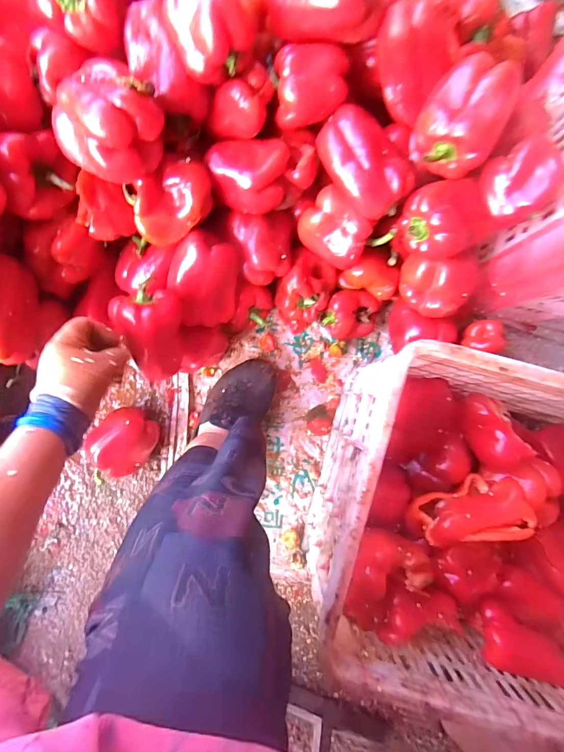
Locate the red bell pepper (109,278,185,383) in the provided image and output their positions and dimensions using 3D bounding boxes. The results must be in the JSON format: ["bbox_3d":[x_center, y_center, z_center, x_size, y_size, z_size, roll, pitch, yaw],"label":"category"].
[{"bbox_3d":[-0.172,-0.066,0.548,0.083,0.113,0.100,27,43,16],"label":"red bell pepper"}]

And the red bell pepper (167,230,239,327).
[{"bbox_3d":[-0.116,-0.141,0.582,0.099,0.080,0.126,6,123,-36],"label":"red bell pepper"}]

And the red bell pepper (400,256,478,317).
[{"bbox_3d":[0.224,-0.128,0.572,0.100,0.071,0.075,13,88,-2],"label":"red bell pepper"}]

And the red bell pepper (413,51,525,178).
[{"bbox_3d":[0.211,-0.305,0.482,0.086,0.087,0.114,25,88,-2],"label":"red bell pepper"}]

